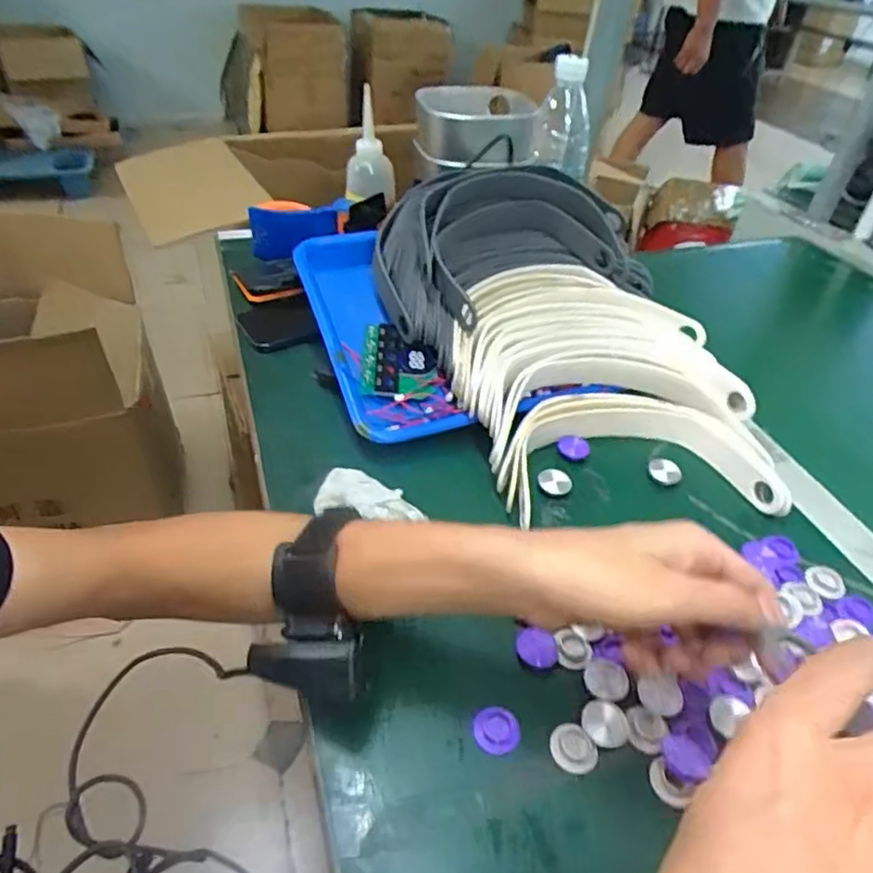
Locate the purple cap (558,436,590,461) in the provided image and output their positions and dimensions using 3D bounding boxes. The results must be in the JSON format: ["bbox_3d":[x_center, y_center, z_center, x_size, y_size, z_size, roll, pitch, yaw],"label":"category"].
[{"bbox_3d":[0.115,0.009,0.529,0.026,0.005,0.020,-4,76,-5],"label":"purple cap"}]

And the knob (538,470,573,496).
[{"bbox_3d":[0.092,0.035,0.498,0.022,0.008,0.022,3,41,-3],"label":"knob"}]

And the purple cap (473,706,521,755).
[{"bbox_3d":[0.034,0.162,0.352,0.024,0.005,0.024,3,41,-3],"label":"purple cap"}]

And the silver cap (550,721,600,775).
[{"bbox_3d":[0.075,0.170,0.346,0.023,0.004,0.026,-20,47,-26],"label":"silver cap"}]

